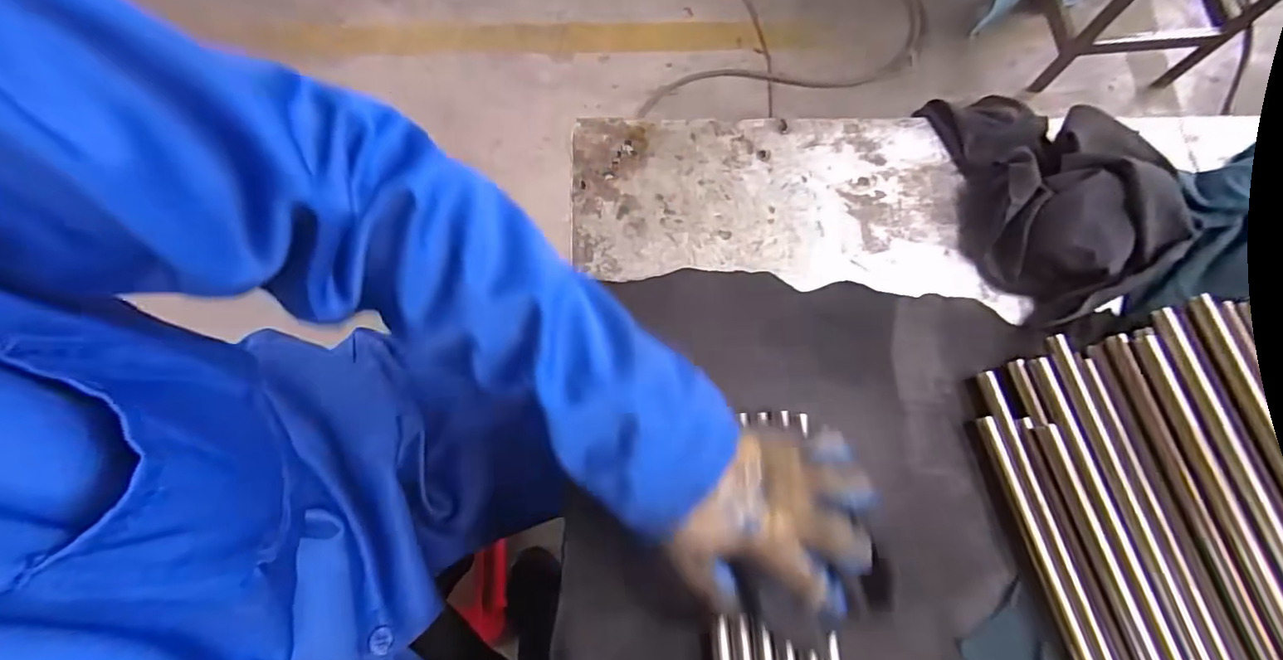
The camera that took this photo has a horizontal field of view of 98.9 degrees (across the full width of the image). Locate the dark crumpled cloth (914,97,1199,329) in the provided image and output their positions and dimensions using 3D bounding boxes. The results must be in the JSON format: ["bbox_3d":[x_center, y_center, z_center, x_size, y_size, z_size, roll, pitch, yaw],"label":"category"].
[{"bbox_3d":[0.327,-0.122,0.447,0.141,0.062,0.217,-26,76,-9],"label":"dark crumpled cloth"}]

